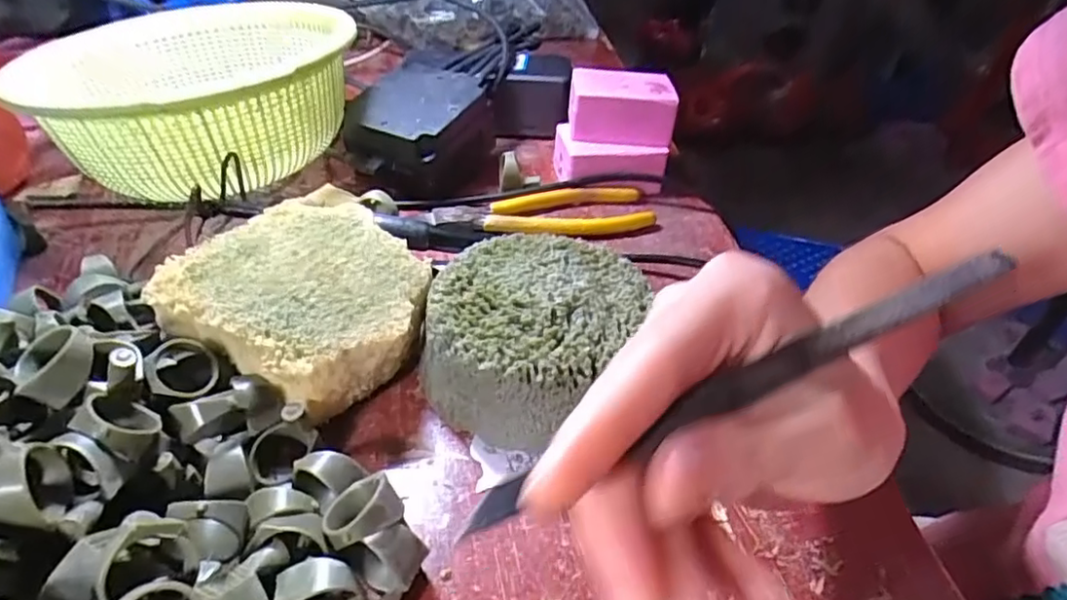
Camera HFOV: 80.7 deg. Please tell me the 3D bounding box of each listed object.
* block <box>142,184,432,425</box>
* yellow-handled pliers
[{"bbox_3d":[-0.098,0.002,0.295,0.113,0.043,0.102,23,43,20],"label":"block"},{"bbox_3d":[0.003,-0.054,0.396,0.146,0.009,0.044,-6,41,-13],"label":"yellow-handled pliers"}]

